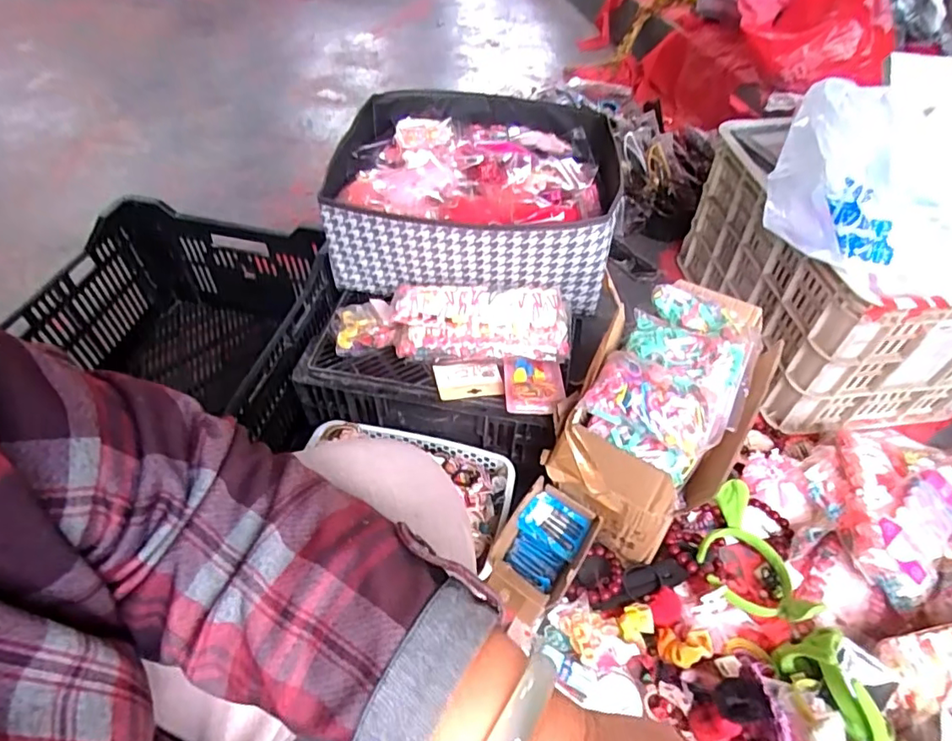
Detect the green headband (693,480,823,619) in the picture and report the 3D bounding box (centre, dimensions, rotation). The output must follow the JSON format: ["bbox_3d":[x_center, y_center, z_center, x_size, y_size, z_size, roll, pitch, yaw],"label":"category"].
[{"bbox_3d":[0.363,0.246,0.759,0.137,0.059,0.193,-4,50,-4],"label":"green headband"}]

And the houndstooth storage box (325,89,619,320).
[{"bbox_3d":[-0.007,-0.274,0.867,0.410,0.148,0.366,5,50,3],"label":"houndstooth storage box"}]

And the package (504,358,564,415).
[{"bbox_3d":[0.077,0.023,0.740,0.076,0.025,0.088,1,50,0],"label":"package"}]

